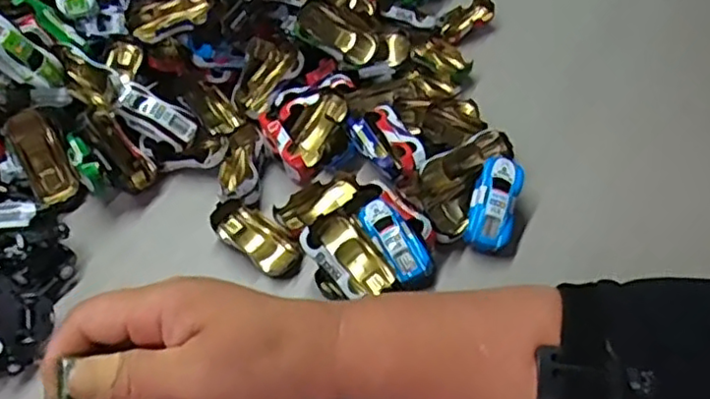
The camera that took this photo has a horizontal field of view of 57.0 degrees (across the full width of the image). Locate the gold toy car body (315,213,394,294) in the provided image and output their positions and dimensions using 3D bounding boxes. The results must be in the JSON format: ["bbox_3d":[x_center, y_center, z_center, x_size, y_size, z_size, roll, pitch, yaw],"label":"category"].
[{"bbox_3d":[0.002,0.036,0.409,0.025,0.022,0.060,-32,55,-22],"label":"gold toy car body"}]

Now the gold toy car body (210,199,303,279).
[{"bbox_3d":[-0.064,0.024,0.430,0.066,0.014,0.029,32,58,26],"label":"gold toy car body"}]

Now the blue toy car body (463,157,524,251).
[{"bbox_3d":[0.092,0.002,0.428,0.029,0.013,0.063,14,71,13],"label":"blue toy car body"}]

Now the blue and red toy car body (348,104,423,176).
[{"bbox_3d":[0.022,-0.041,0.468,0.034,0.021,0.063,-23,52,-16],"label":"blue and red toy car body"}]

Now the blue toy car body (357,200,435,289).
[{"bbox_3d":[0.027,0.026,0.421,0.026,0.018,0.065,-31,61,-3],"label":"blue toy car body"}]

